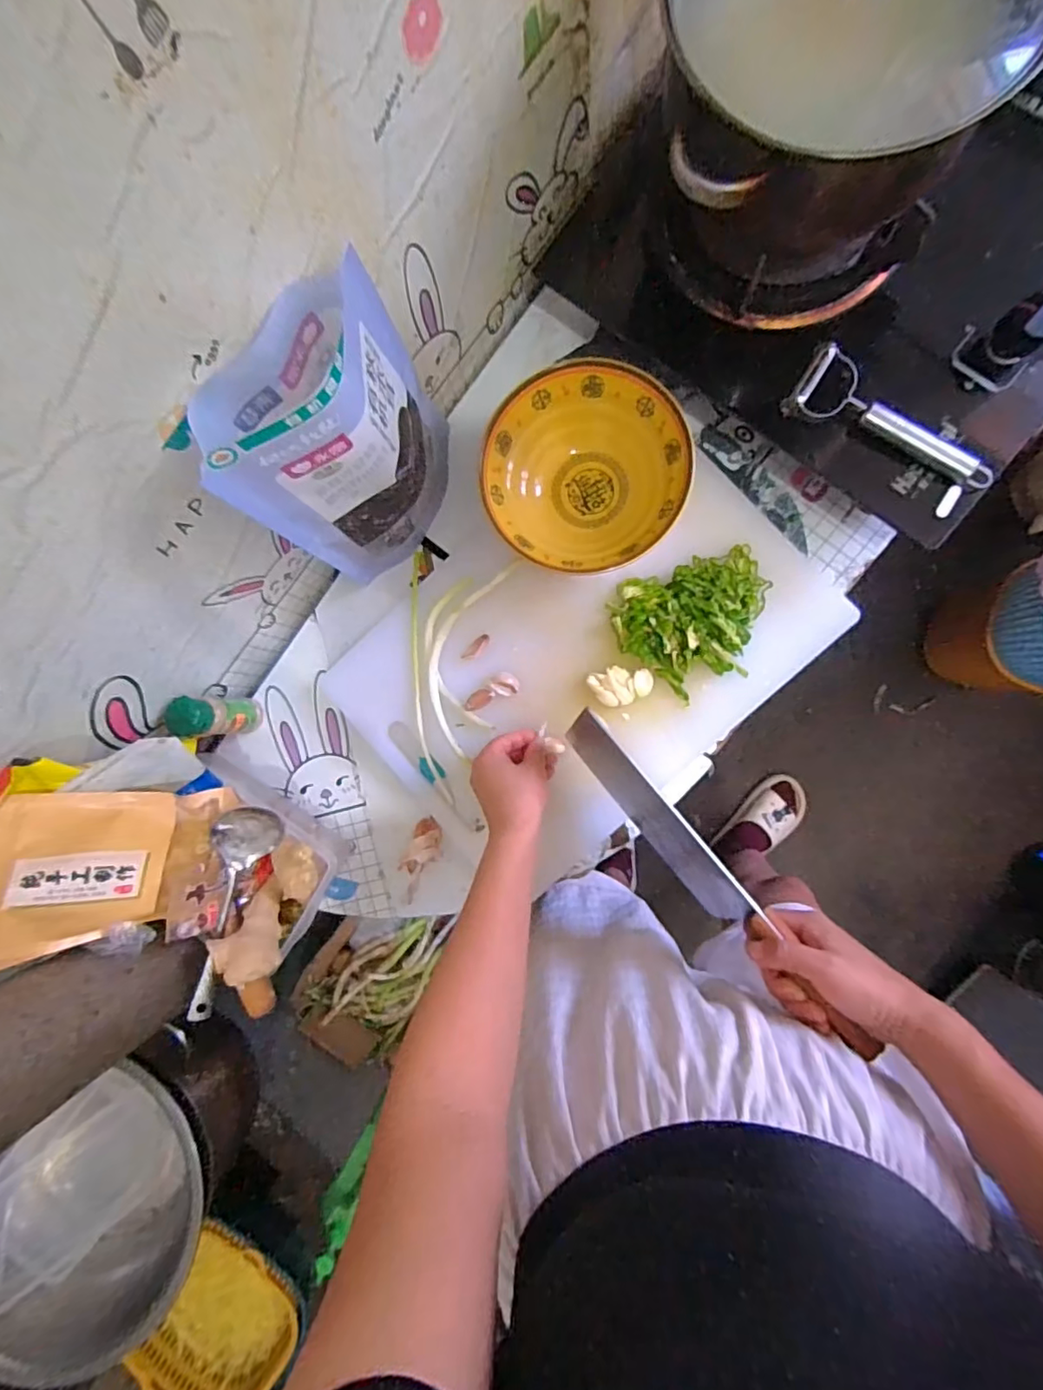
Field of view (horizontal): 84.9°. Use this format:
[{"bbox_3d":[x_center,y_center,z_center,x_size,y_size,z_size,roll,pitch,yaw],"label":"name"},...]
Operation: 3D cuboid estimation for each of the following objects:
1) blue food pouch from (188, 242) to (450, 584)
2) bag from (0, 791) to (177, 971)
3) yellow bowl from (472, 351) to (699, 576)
[{"bbox_3d":[-0.133,-0.198,0.476,0.073,0.264,0.174,38,93,5],"label":"blue food pouch"},{"bbox_3d":[-0.359,0.144,0.460,0.019,0.124,0.144,27,103,39],"label":"bag"},{"bbox_3d":[0.059,-0.206,0.542,0.180,0.075,0.184,0,89,5],"label":"yellow bowl"}]

